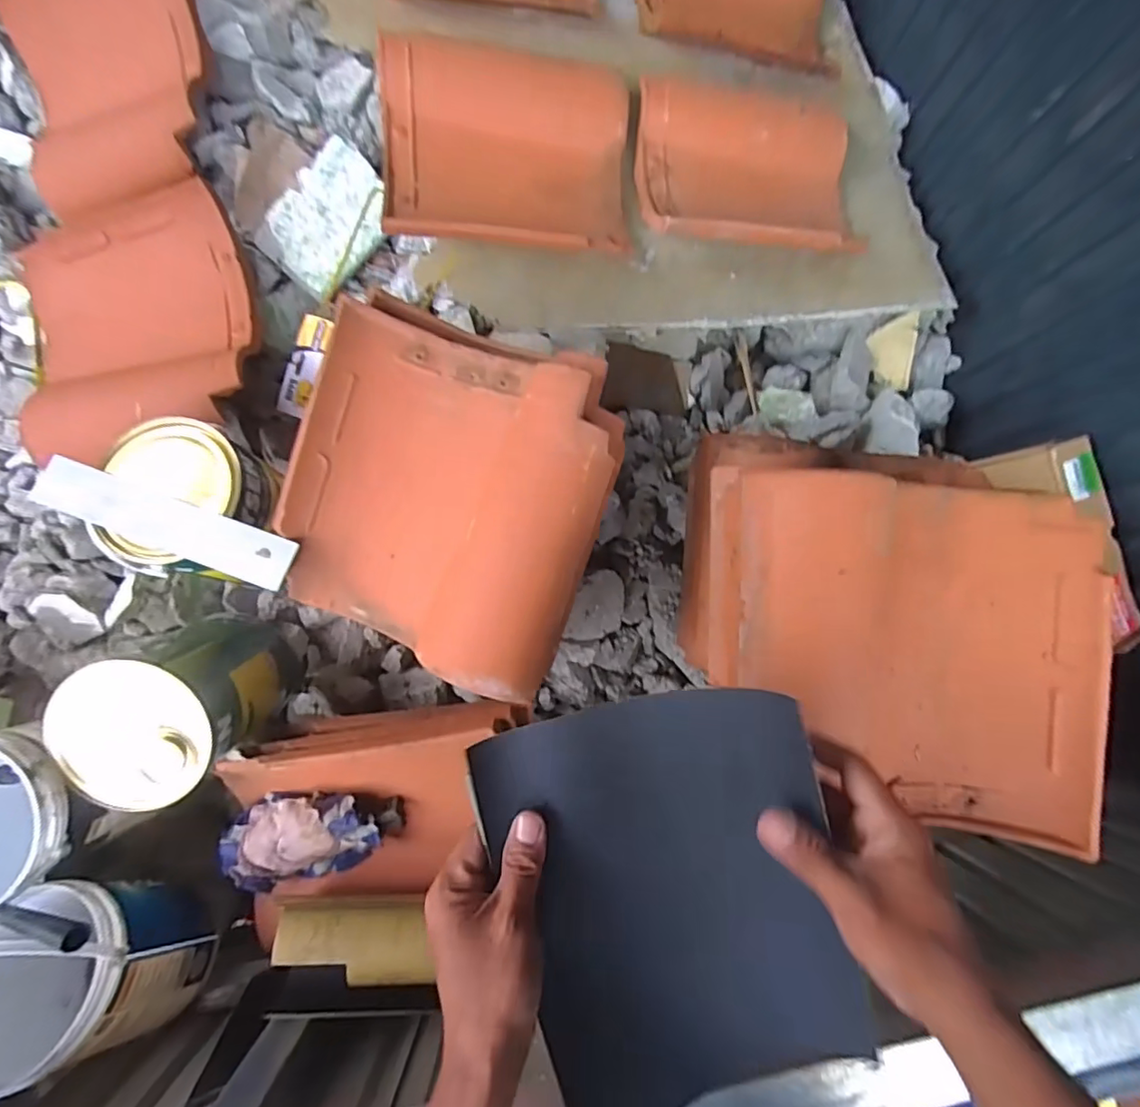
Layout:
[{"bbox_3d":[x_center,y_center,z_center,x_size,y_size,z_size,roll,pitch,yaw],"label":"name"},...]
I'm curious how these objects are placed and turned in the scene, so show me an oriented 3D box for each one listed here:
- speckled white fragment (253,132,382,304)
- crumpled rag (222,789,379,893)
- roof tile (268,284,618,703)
[{"bbox_3d":[-0.348,-0.483,0.794,0.126,0.015,0.192,40,92,-15],"label":"speckled white fragment"},{"bbox_3d":[-0.306,0.330,0.639,0.166,0.061,0.108,-10,84,-3],"label":"crumpled rag"},{"bbox_3d":[-0.133,-0.054,0.560,0.316,0.065,0.332,20,93,13],"label":"roof tile"}]

